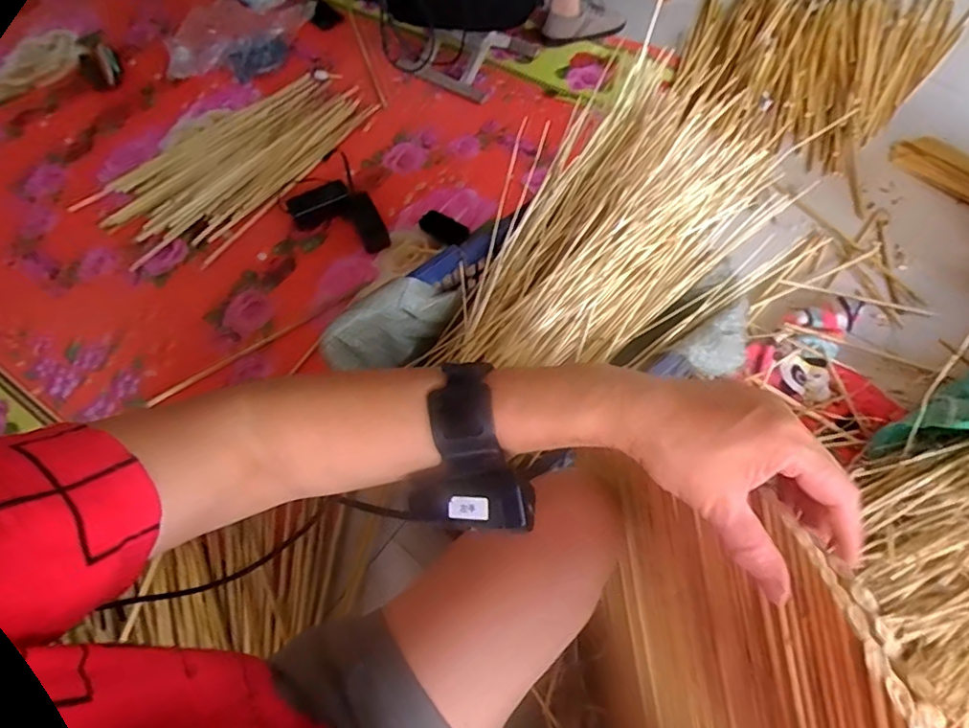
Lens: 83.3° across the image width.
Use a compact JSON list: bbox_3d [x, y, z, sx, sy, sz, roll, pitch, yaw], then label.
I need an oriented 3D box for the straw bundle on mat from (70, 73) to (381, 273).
[{"bbox_3d":[-0.560,-0.481,1.254,0.327,0.032,0.628,35,69,18],"label":"straw bundle on mat"}]

